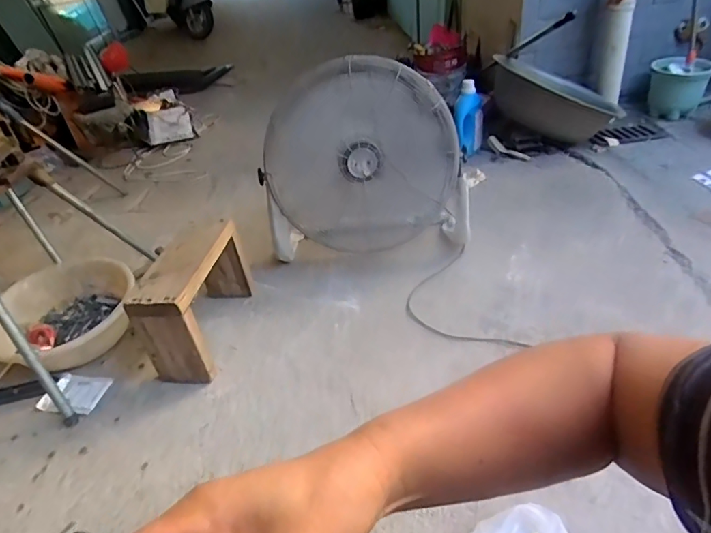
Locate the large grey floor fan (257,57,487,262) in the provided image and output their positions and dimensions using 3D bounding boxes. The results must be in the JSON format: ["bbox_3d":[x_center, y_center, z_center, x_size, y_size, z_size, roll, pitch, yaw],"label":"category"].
[{"bbox_3d":[0.045,-0.315,1.501,0.653,0.541,0.255,-8,35,-1],"label":"large grey floor fan"}]

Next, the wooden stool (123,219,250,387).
[{"bbox_3d":[-0.410,0.074,1.262,0.150,0.274,0.379,-3,36,7],"label":"wooden stool"}]

